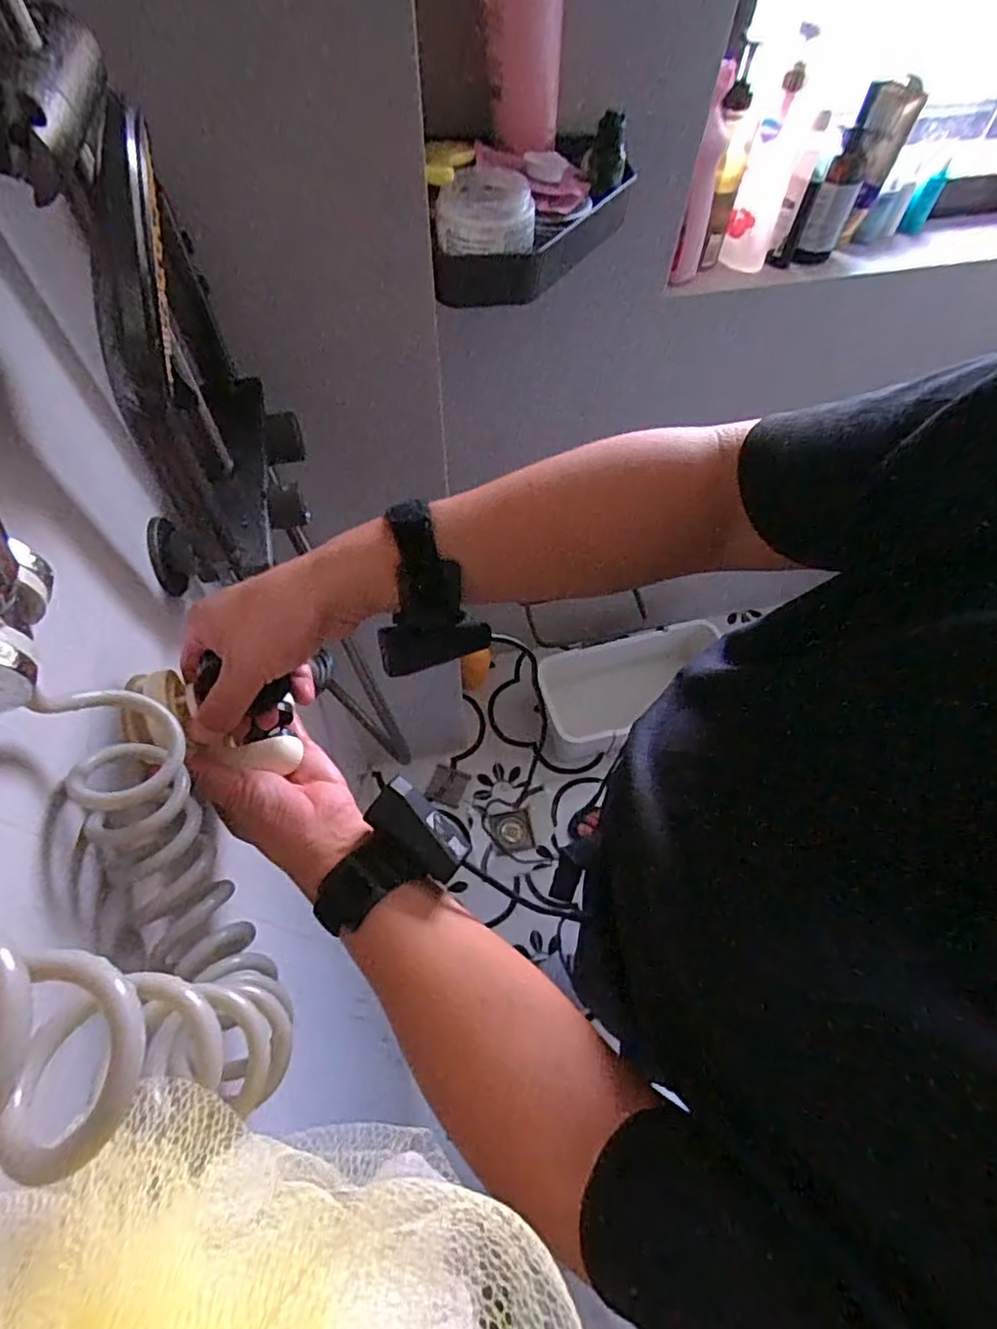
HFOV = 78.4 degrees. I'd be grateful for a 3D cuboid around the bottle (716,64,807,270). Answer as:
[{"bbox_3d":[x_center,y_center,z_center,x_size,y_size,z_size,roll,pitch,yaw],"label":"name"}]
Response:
[{"bbox_3d":[0.367,-0.663,0.841,0.066,0.206,0.053,17,61,9],"label":"bottle"}]

